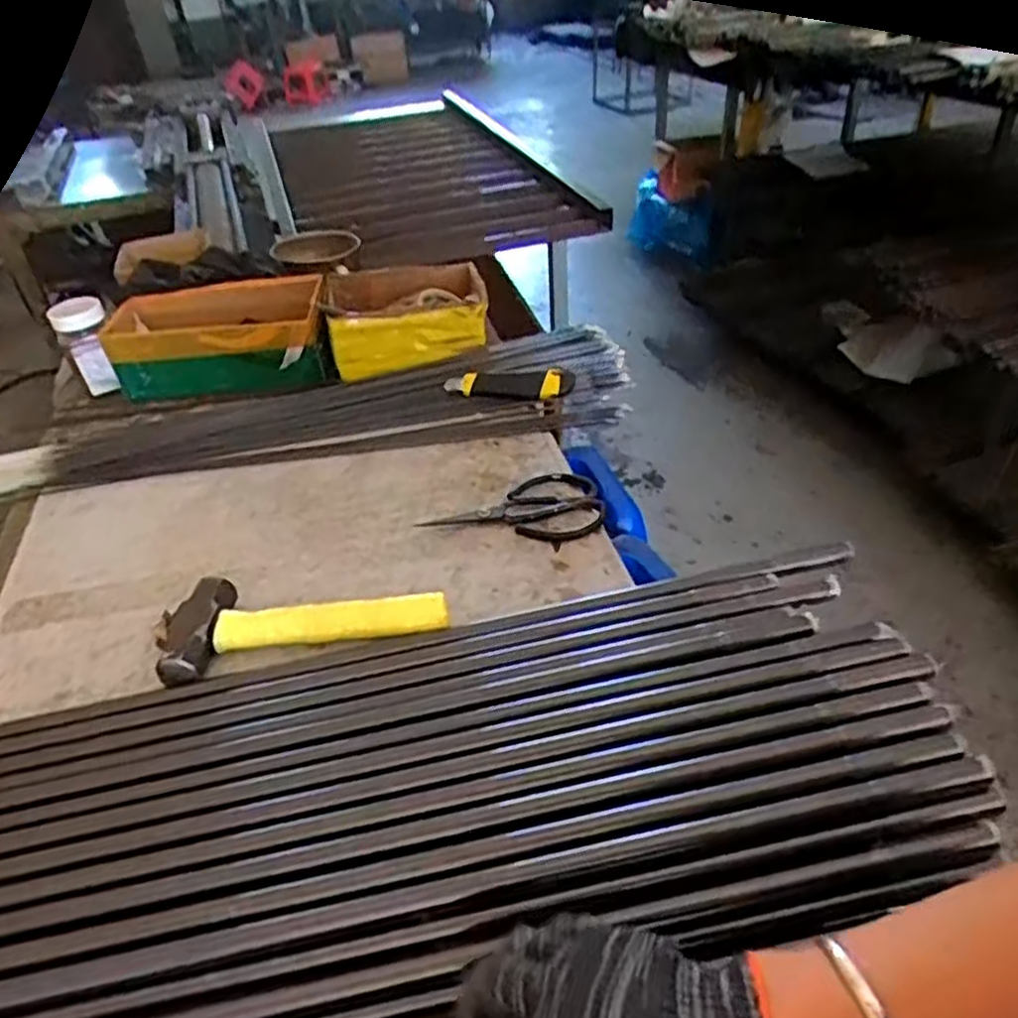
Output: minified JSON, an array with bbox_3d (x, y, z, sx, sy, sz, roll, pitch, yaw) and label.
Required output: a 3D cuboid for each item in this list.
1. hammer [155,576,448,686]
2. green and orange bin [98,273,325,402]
[{"bbox_3d":[-0.179,0.092,0.664,0.238,0.042,0.086,-11,39,-7],"label":"hammer"},{"bbox_3d":[-0.376,-0.218,1.004,0.271,0.125,0.119,-2,39,4],"label":"green and orange bin"}]

